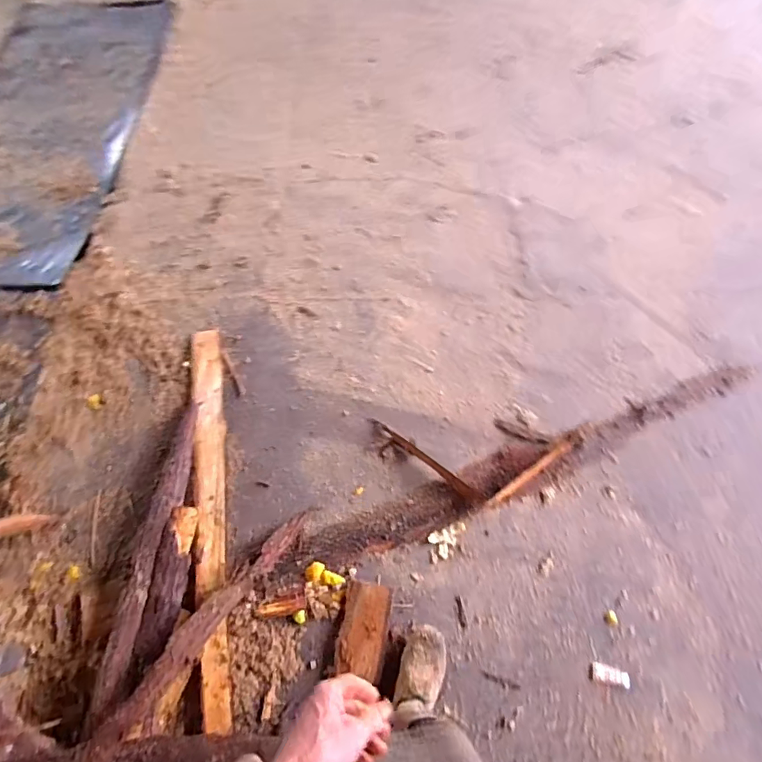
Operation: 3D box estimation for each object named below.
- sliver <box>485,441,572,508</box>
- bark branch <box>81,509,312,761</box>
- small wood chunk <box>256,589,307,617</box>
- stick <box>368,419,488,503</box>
[{"bbox_3d":[0.420,0.263,1.341,0.306,0.009,0.030,-34,72,-11],"label":"sliver"},{"bbox_3d":[-0.417,0.580,1.141,0.072,0.052,0.685,37,61,12],"label":"bark branch"},{"bbox_3d":[-0.251,0.566,1.200,0.122,0.017,0.048,-12,69,-3],"label":"small wood chunk"},{"bbox_3d":[0.112,0.236,1.319,0.378,0.038,0.081,33,73,13],"label":"stick"}]

